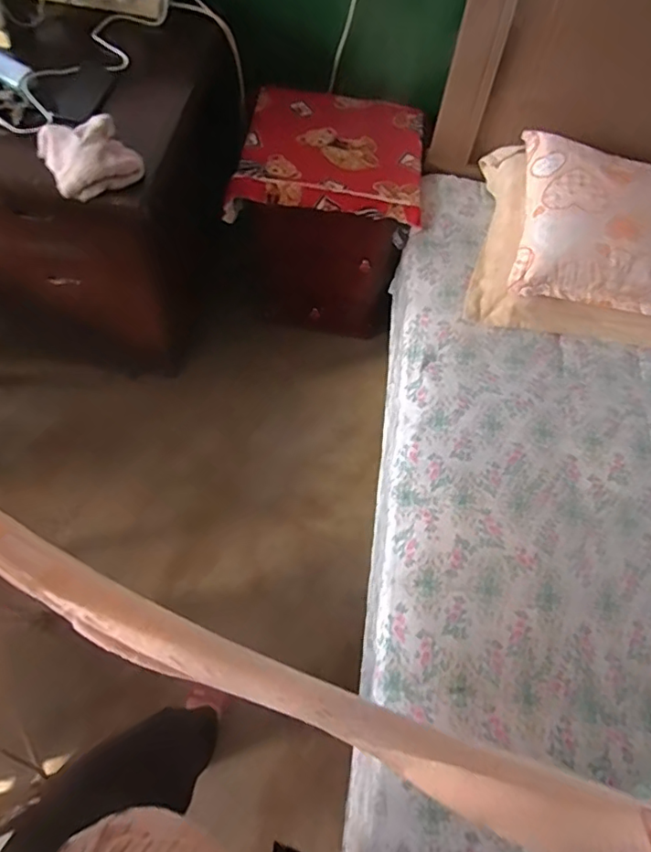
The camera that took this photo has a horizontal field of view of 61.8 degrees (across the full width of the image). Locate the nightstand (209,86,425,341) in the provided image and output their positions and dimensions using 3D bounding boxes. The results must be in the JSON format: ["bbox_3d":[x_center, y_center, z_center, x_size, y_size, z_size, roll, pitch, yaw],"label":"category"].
[{"bbox_3d":[-0.018,-0.557,1.480,0.477,0.464,0.375,7,62,-2],"label":"nightstand"}]

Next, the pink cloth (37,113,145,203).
[{"bbox_3d":[-0.392,-0.455,0.891,0.143,0.047,0.163,-29,69,-19],"label":"pink cloth"}]

